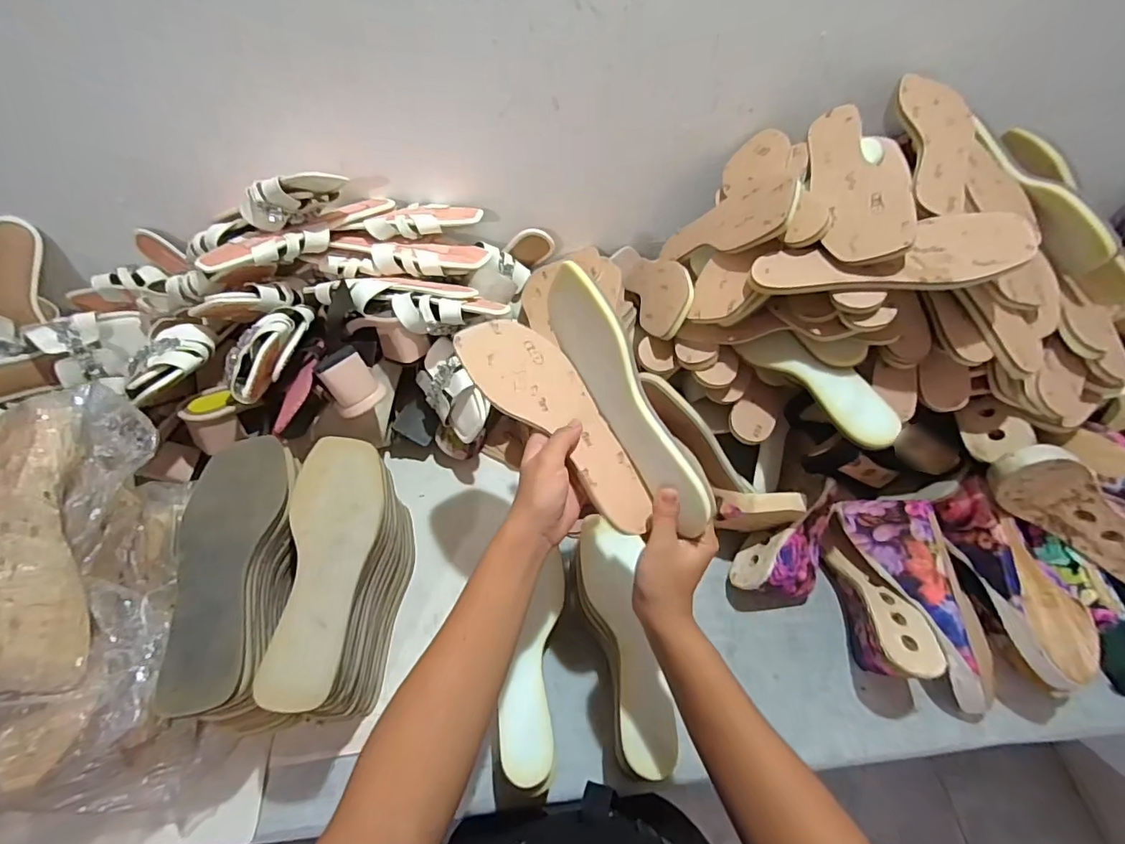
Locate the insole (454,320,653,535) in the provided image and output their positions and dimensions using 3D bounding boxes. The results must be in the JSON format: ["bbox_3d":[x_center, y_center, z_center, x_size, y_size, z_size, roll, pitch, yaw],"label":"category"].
[{"bbox_3d":[-0.003,-0.005,0.436,0.078,0.010,0.228,-35,77,-23],"label":"insole"}]

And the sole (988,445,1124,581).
[{"bbox_3d":[0.559,0.104,0.535,0.239,0.080,0.055,37,60,1],"label":"sole"}]

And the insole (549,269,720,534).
[{"bbox_3d":[0.052,-0.023,0.418,0.022,0.073,0.237,-24,75,-18],"label":"insole"}]

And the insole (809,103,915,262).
[{"bbox_3d":[0.304,-0.255,0.520,0.076,0.013,0.231,-12,56,30],"label":"insole"}]

